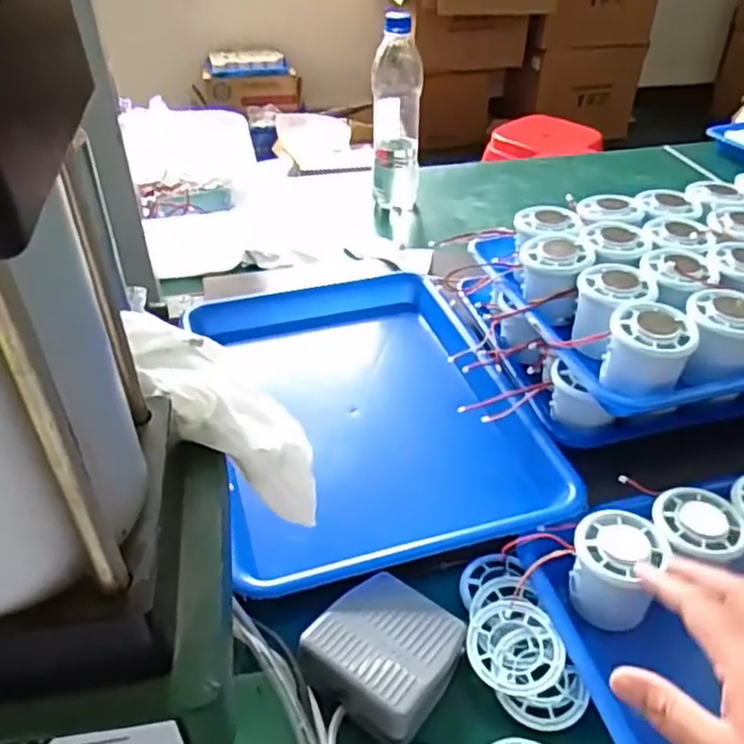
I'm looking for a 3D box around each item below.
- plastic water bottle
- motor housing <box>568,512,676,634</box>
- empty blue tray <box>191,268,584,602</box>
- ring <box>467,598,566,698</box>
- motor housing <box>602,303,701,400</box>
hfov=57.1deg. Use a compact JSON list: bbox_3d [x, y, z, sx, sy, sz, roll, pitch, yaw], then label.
[{"bbox_3d":[0.032,-0.316,0.860,0.062,0.219,0.067,-1,39,-1],"label":"plastic water bottle"},{"bbox_3d":[0.153,0.127,0.435,0.053,0.058,0.053,19,42,22],"label":"motor housing"},{"bbox_3d":[-0.013,0.021,0.566,0.238,0.035,0.344,-12,40,-15],"label":"empty blue tray"},{"bbox_3d":[0.086,0.164,0.411,0.055,0.006,0.056,-3,44,3],"label":"ring"},{"bbox_3d":[0.192,-0.014,0.476,0.052,0.050,0.051,19,42,22],"label":"motor housing"}]

